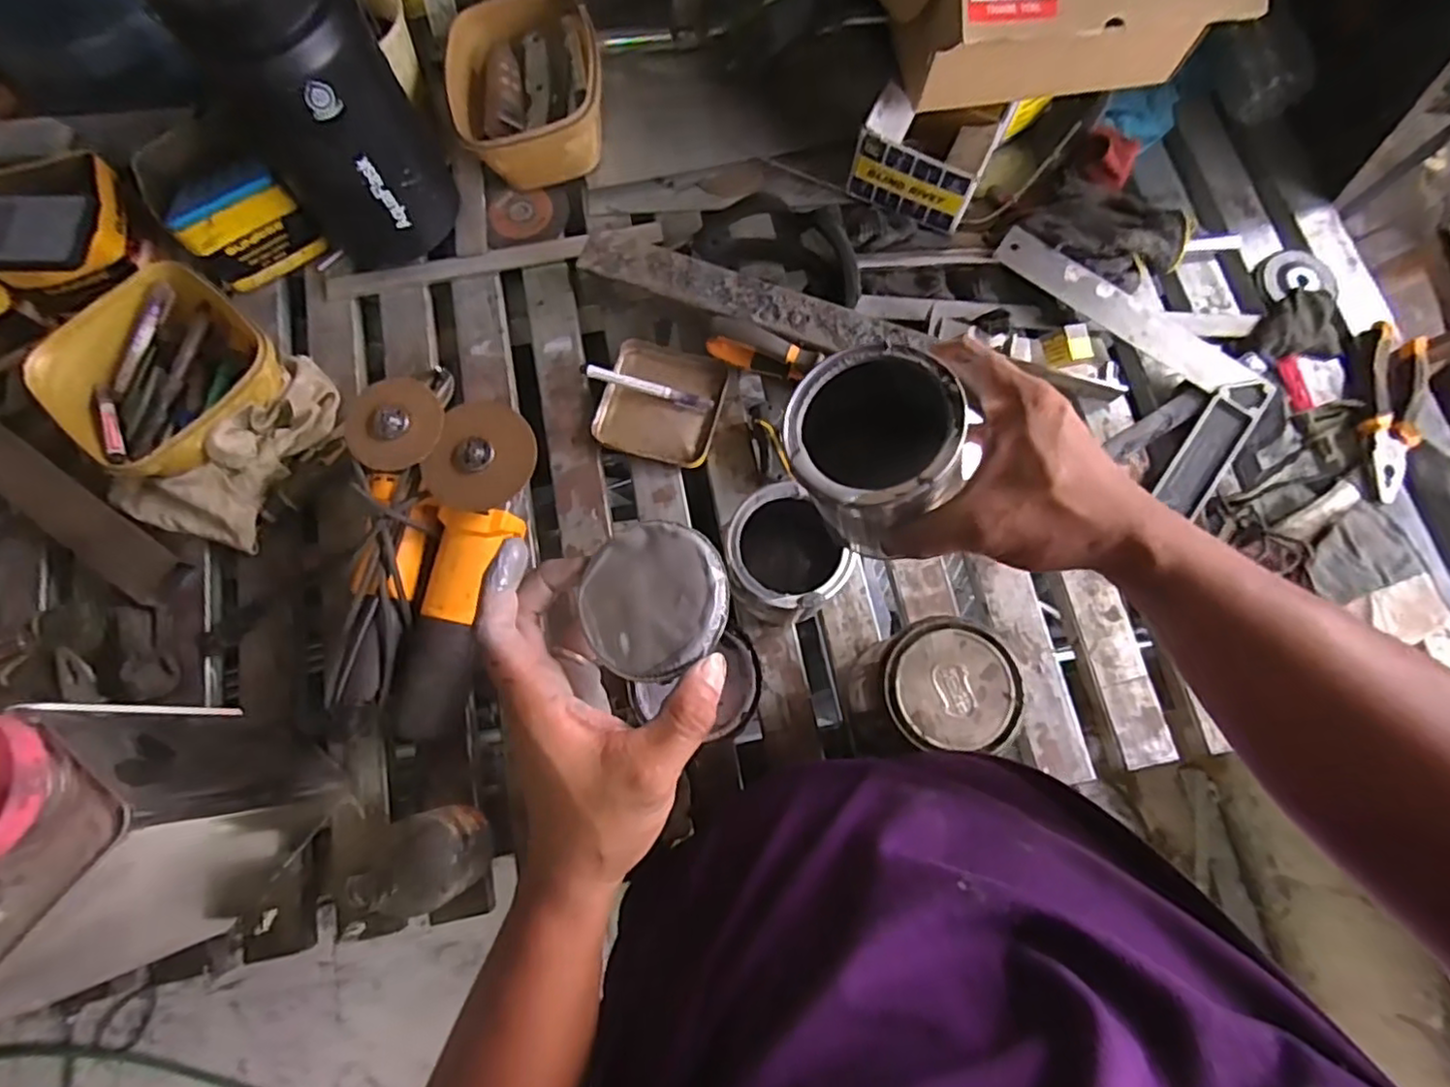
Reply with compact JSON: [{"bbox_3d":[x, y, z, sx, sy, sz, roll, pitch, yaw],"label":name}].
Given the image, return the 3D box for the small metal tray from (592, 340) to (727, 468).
[{"bbox_3d":[-0.064,-0.143,0.684,0.117,0.012,0.117,15,75,4],"label":"small metal tray"}]

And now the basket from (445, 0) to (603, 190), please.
[{"bbox_3d":[-0.210,-0.484,0.734,0.158,0.083,0.187,-10,75,-3],"label":"basket"}]

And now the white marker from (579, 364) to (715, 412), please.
[{"bbox_3d":[-0.078,-0.156,0.674,0.134,0.017,0.015,15,75,4],"label":"white marker"}]

